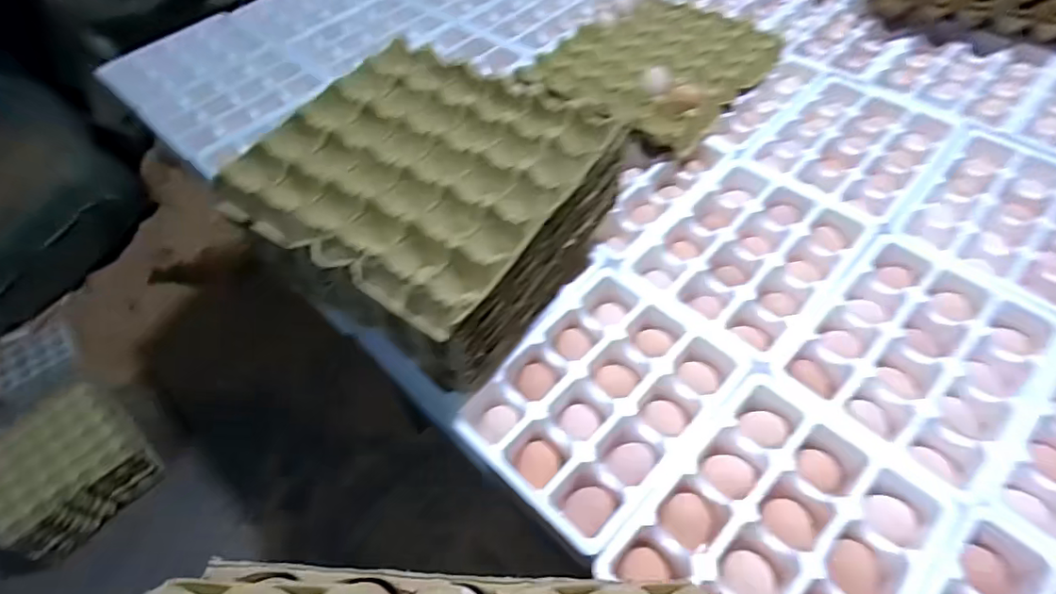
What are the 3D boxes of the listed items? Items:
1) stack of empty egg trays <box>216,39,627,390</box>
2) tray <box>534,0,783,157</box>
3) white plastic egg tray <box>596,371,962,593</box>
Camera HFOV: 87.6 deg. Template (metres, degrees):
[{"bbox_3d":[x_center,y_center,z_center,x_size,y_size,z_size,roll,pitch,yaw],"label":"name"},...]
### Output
[{"bbox_3d":[-0.098,-0.101,0.564,0.281,0.132,0.269,25,61,26],"label":"stack of empty egg trays"},{"bbox_3d":[0.185,-0.339,0.803,0.265,0.058,0.304,30,63,29],"label":"tray"},{"bbox_3d":[0.203,0.200,0.453,0.238,0.045,0.189,-39,61,-23],"label":"white plastic egg tray"}]

